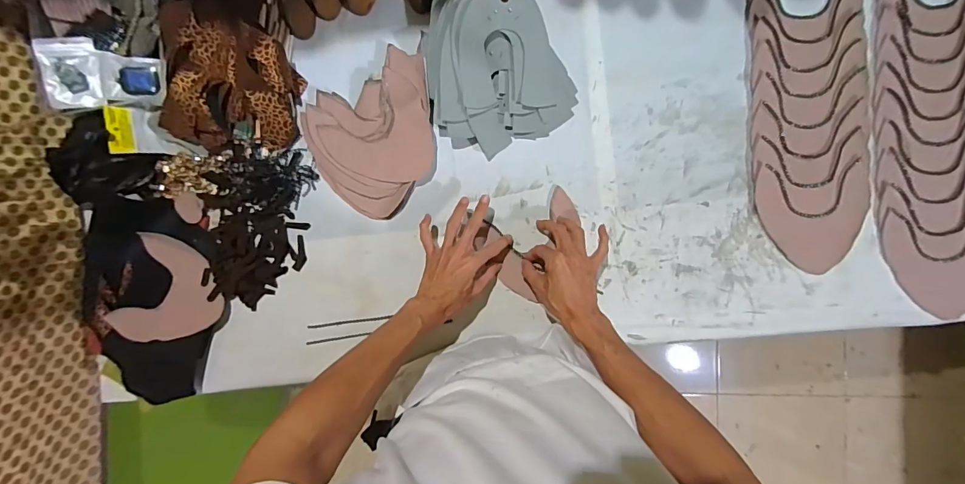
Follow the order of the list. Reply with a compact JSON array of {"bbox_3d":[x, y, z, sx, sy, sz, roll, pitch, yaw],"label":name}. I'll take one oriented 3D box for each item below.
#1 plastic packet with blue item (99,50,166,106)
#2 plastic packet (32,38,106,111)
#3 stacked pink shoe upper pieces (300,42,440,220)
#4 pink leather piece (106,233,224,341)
[{"bbox_3d":[-0.534,-0.249,0.638,0.080,0.018,0.074,-3,92,-18],"label":"plastic packet with blue item"},{"bbox_3d":[-0.615,-0.255,0.627,0.073,0.018,0.111,-15,92,-29],"label":"plastic packet"},{"bbox_3d":[-0.160,-0.160,0.652,0.204,0.028,0.215,-25,88,3],"label":"stacked pink shoe upper pieces"},{"bbox_3d":[-0.489,0.083,0.651,0.149,0.031,0.152,23,90,4],"label":"pink leather piece"}]

